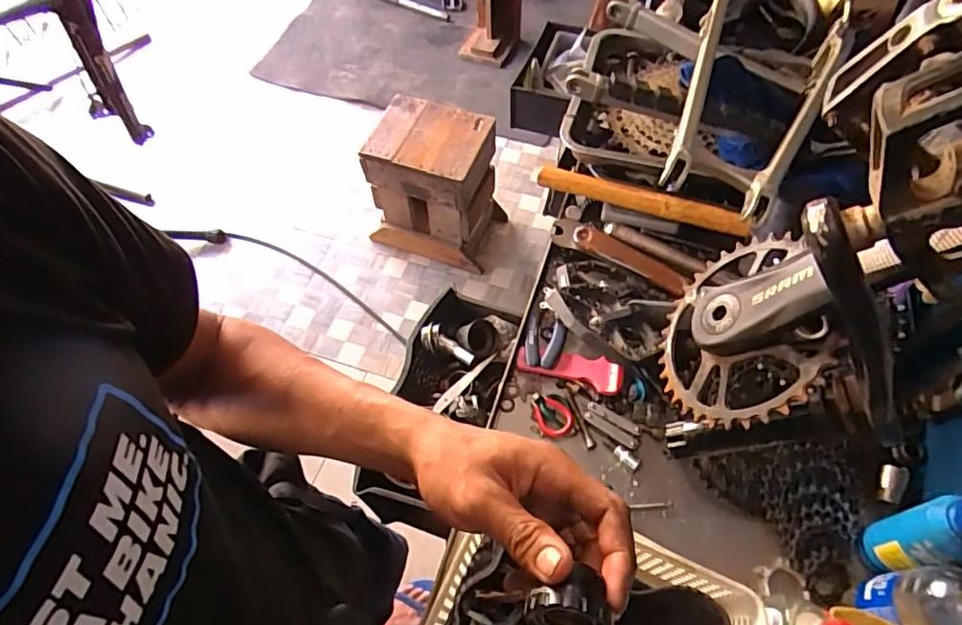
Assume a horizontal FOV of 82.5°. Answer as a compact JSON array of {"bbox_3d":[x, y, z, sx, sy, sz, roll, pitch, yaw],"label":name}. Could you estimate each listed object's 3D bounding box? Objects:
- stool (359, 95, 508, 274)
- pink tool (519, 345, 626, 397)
[{"bbox_3d":[-0.133,-0.377,1.653,0.336,0.406,0.271,18,61,11],"label":"stool"},{"bbox_3d":[0.101,0.061,0.626,0.119,0.020,0.037,16,61,10],"label":"pink tool"}]

